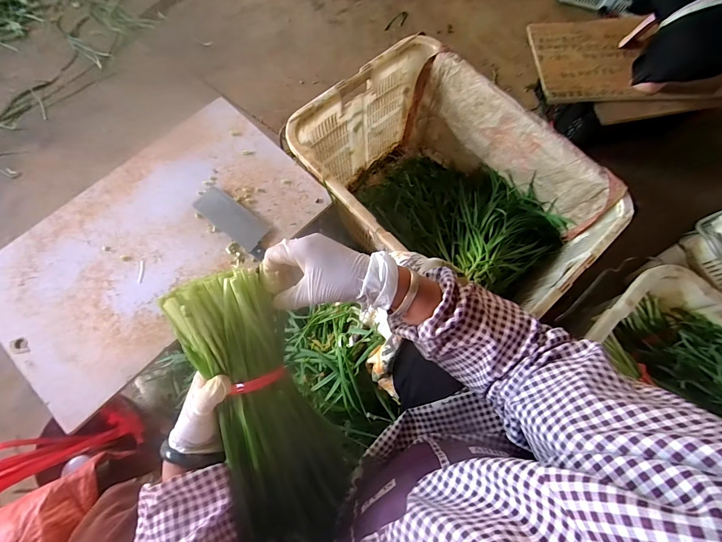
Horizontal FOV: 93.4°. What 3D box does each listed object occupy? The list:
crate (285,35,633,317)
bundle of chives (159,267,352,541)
[{"bbox_3d":[0.199,-0.172,0.896,0.655,0.366,0.433,44,79,12],"label":"crate"},{"bbox_3d":[-0.108,0.166,0.383,0.112,0.074,0.336,-17,105,-4],"label":"bundle of chives"}]

